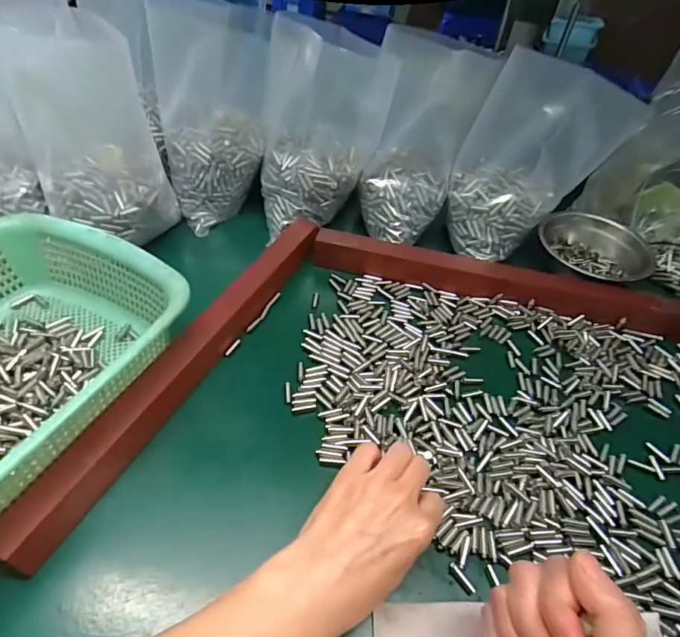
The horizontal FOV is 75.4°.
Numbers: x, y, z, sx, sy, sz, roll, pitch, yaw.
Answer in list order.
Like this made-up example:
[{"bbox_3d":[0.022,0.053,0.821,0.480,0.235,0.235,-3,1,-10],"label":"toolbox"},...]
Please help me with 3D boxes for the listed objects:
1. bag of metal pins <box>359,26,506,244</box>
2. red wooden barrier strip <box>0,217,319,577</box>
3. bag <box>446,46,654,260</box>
[{"bbox_3d":[0.083,-0.181,0.488,0.112,0.204,0.079,15,48,7],"label":"bag of metal pins"},{"bbox_3d":[-0.120,0.023,0.398,0.036,0.036,0.395,22,49,13],"label":"red wooden barrier strip"},{"bbox_3d":[0.217,-0.179,0.500,0.157,0.204,0.096,-22,54,-25],"label":"bag"}]

